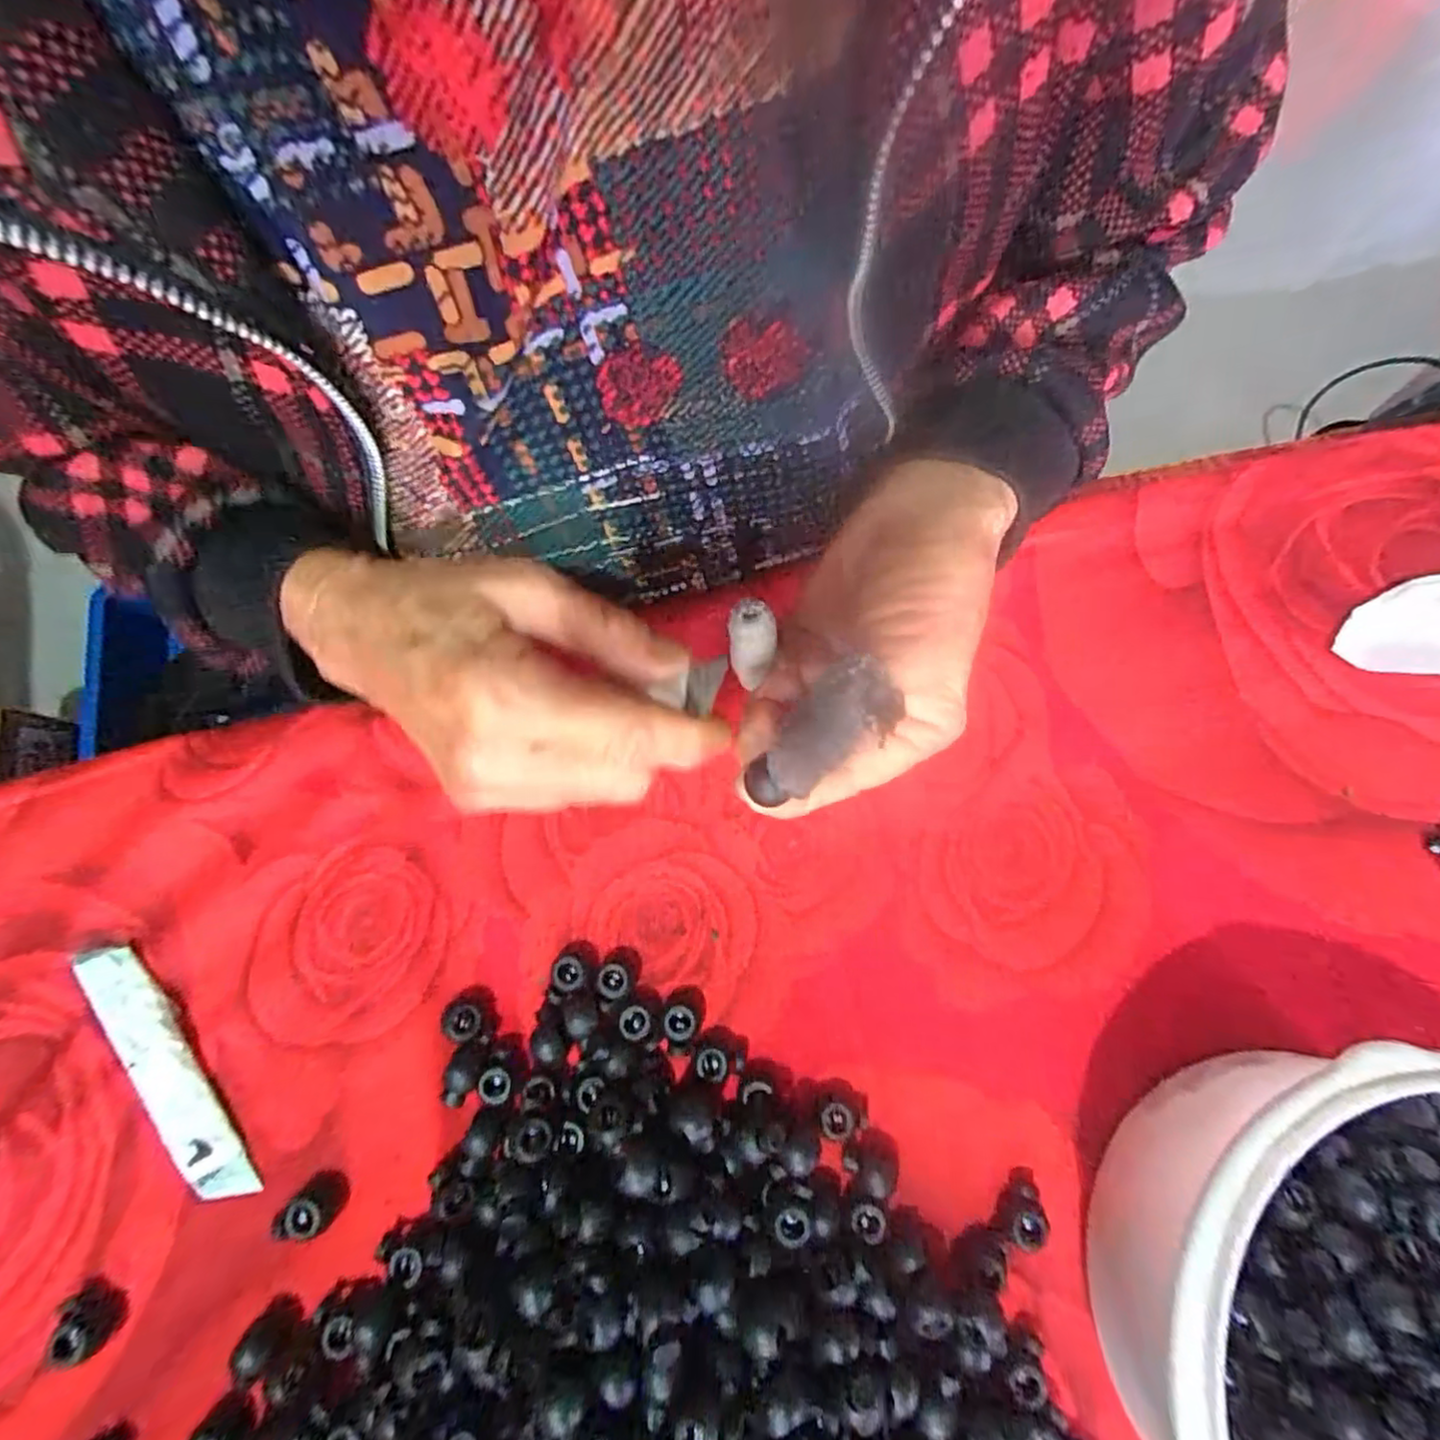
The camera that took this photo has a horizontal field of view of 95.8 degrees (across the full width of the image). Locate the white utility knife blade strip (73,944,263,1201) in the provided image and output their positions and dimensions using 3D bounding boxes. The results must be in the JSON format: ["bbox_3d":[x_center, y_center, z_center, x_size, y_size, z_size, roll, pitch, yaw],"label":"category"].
[{"bbox_3d":[-0.198,0.125,0.231,0.021,0.004,0.101,-31,81,-17],"label":"white utility knife blade strip"}]

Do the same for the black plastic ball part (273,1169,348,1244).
[{"bbox_3d":[-0.138,0.166,0.220,0.016,0.012,0.019,37,77,9],"label":"black plastic ball part"}]

